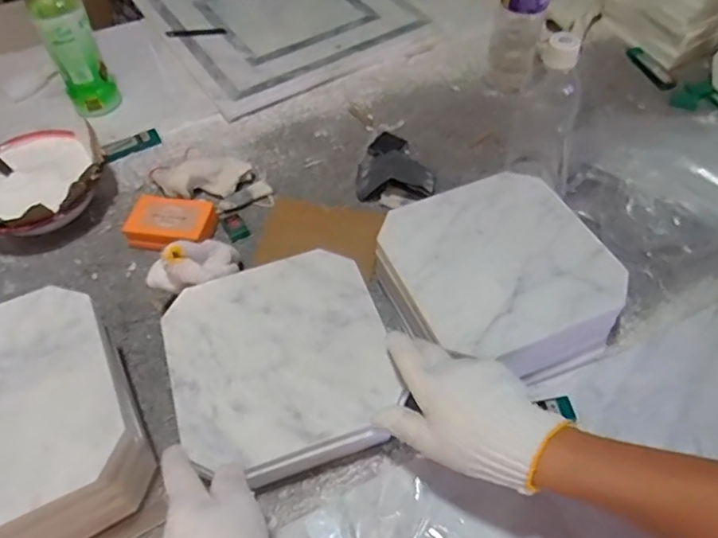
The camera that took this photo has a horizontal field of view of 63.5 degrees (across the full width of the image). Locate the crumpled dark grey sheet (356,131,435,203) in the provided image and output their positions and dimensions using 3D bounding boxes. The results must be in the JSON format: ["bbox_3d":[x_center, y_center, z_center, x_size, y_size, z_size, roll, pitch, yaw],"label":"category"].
[{"bbox_3d":[0.048,-0.139,0.736,0.095,0.036,0.123,4,54,7],"label":"crumpled dark grey sheet"}]

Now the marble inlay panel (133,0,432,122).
[{"bbox_3d":[-0.133,-0.443,0.981,0.408,0.019,0.389,-32,58,-19],"label":"marble inlay panel"}]

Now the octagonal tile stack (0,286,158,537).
[{"bbox_3d":[-0.292,0.144,0.490,0.208,0.102,0.207,-28,57,-18],"label":"octagonal tile stack"}]

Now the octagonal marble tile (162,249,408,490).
[{"bbox_3d":[-0.075,0.079,0.541,0.197,0.012,0.208,-15,54,-9],"label":"octagonal marble tile"}]

